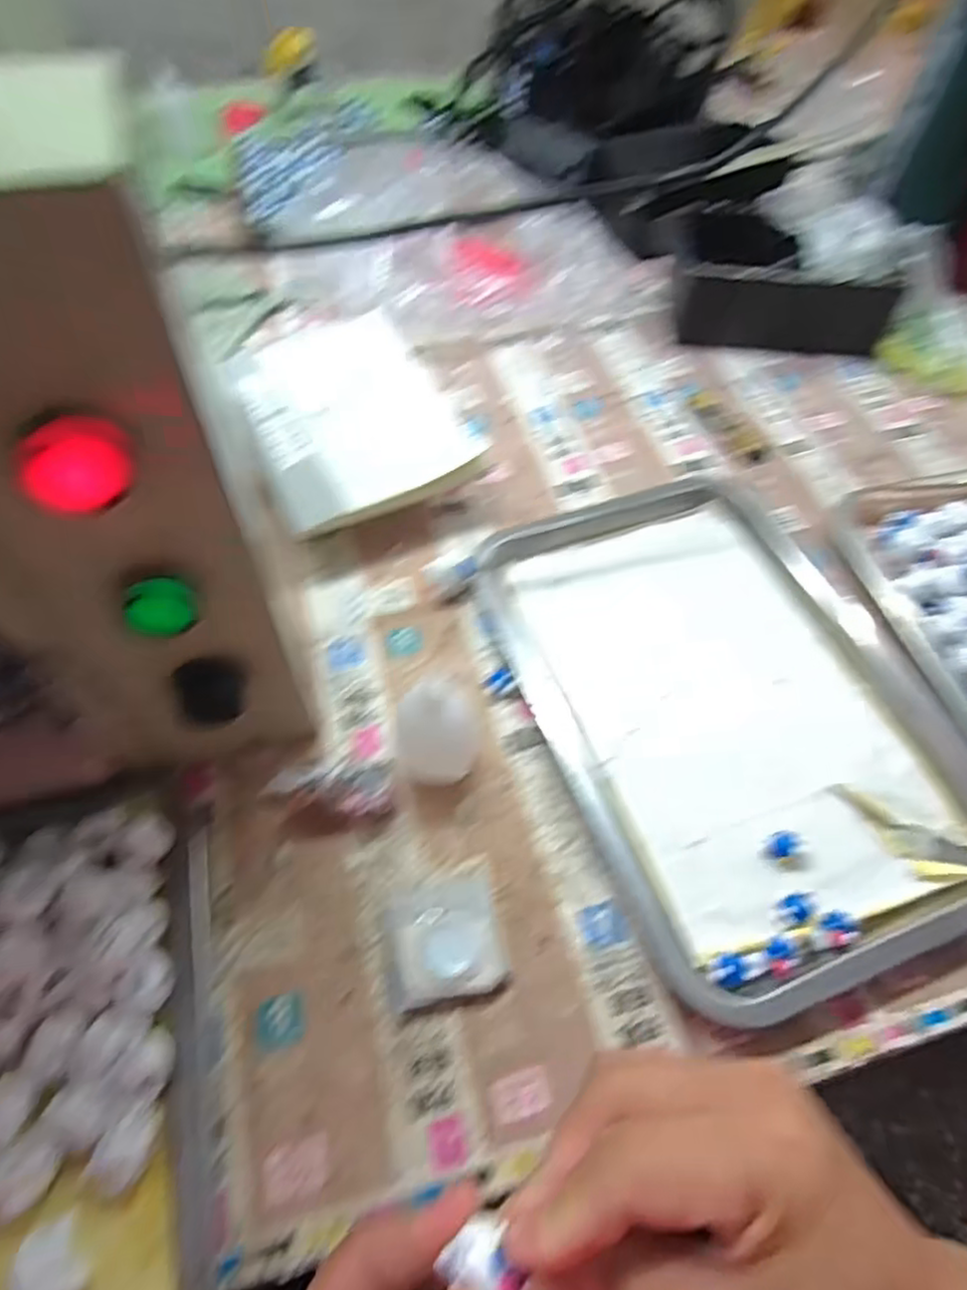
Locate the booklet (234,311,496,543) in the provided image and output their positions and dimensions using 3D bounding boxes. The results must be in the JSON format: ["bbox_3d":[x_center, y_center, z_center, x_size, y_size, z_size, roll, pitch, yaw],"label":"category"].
[{"bbox_3d":[-0.103,-0.172,0.503,0.153,0.013,0.203,-25,64,-22],"label":"booklet"}]

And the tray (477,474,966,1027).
[{"bbox_3d":[0.140,0.025,0.409,0.220,0.035,0.322,-17,59,-12],"label":"tray"}]

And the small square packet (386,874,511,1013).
[{"bbox_3d":[-0.019,0.138,0.321,0.055,0.009,0.052,-9,58,-7],"label":"small square packet"}]

